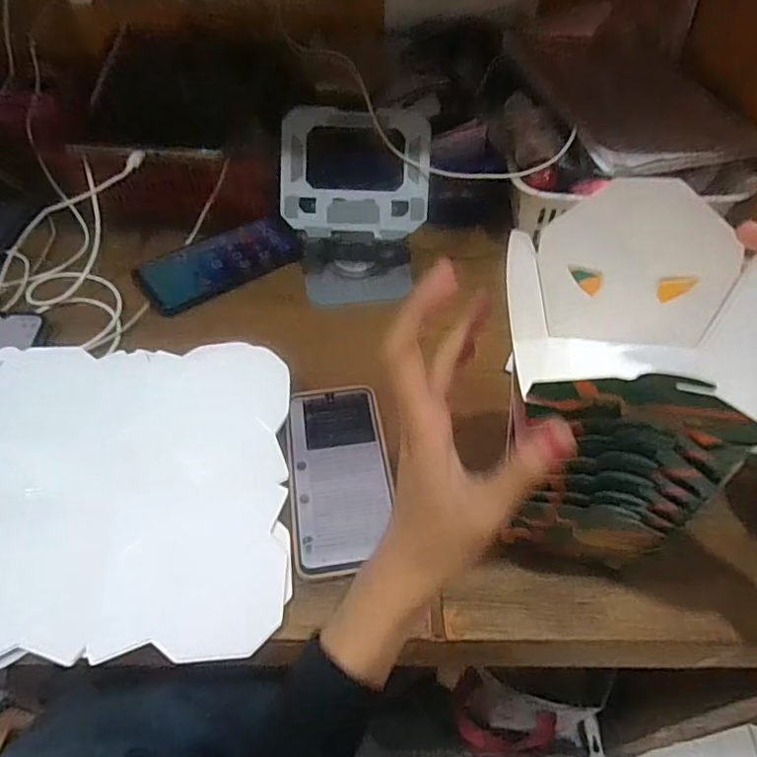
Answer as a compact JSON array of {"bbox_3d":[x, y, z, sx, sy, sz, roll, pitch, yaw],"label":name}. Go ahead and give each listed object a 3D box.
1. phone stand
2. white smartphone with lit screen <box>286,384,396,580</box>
[{"bbox_3d":[-0.024,-0.175,0.585,0.152,0.152,0.118,-1,50,-3],"label":"phone stand"},{"bbox_3d":[-0.031,0.075,0.458,0.082,0.008,0.168,-7,51,-7],"label":"white smartphone with lit screen"}]

